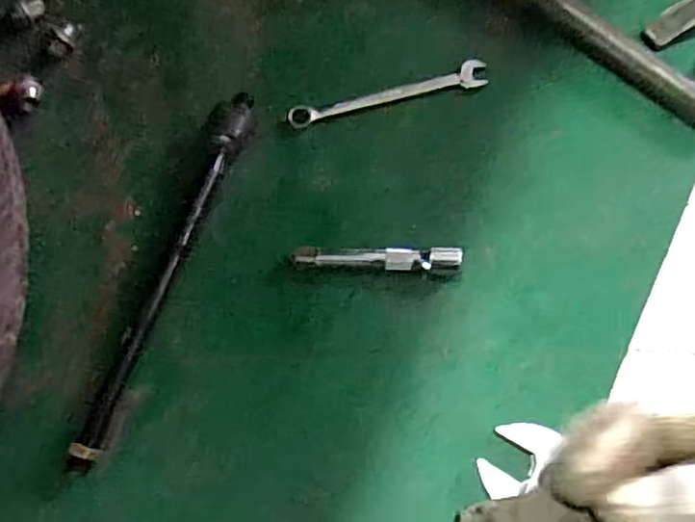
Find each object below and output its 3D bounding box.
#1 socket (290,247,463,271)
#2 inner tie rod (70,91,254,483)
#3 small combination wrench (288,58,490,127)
[{"bbox_3d":[0.021,-0.002,0.492,0.125,0.020,0.017,2,73,1],"label":"socket"},{"bbox_3d":[-0.133,0.008,0.485,0.030,0.024,0.294,18,74,6],"label":"inner tie rod"},{"bbox_3d":[0.033,-0.136,0.537,0.163,0.008,0.021,-13,73,-3],"label":"small combination wrench"}]

